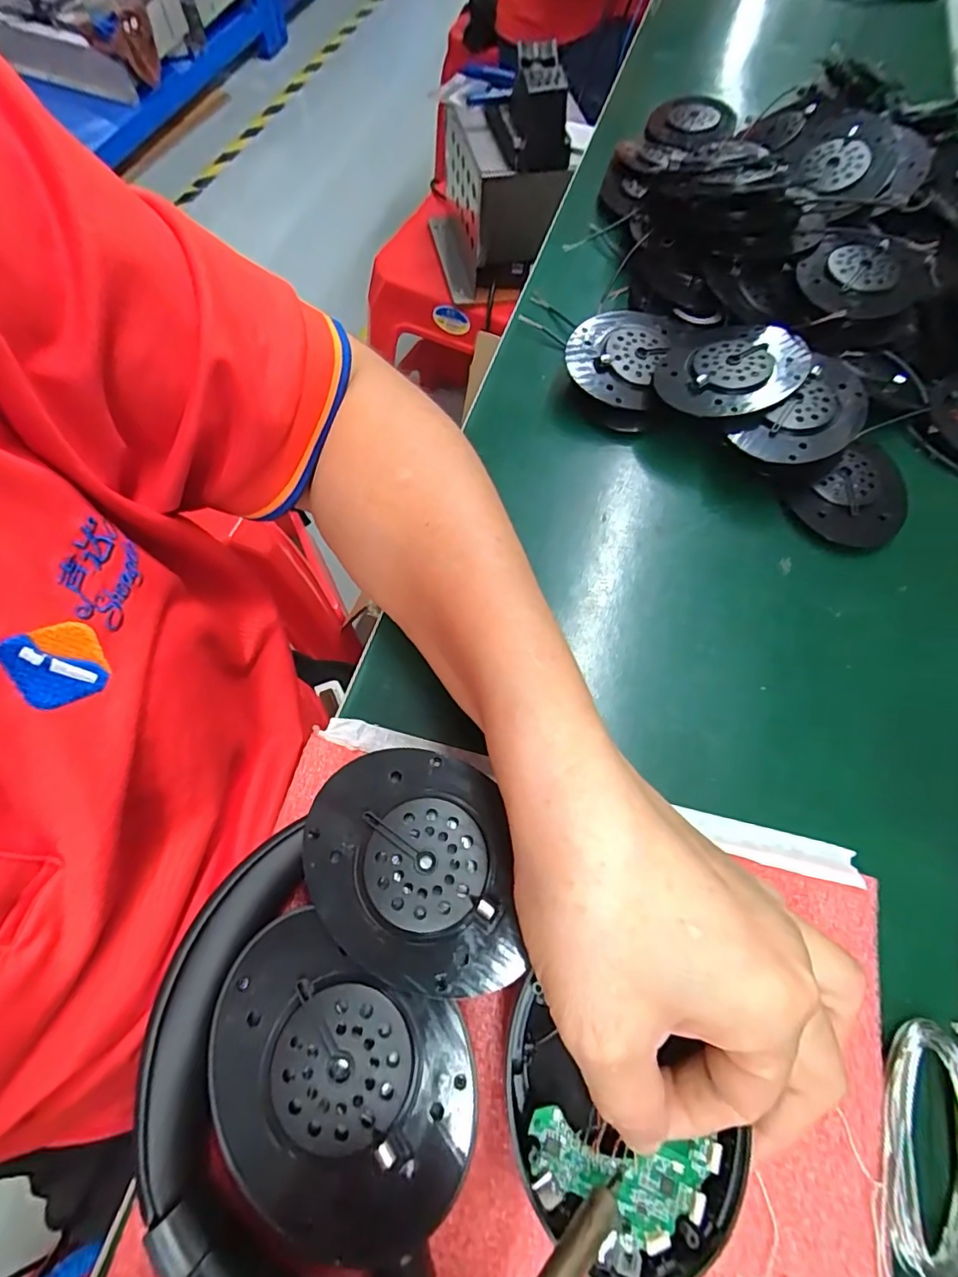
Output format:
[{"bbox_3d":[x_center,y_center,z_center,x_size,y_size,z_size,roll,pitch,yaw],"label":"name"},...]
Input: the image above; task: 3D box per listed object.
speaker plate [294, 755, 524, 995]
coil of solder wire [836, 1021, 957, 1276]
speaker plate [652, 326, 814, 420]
[{"bbox_3d":[-0.024,0.078,0.180,0.066,0.007,0.074,-5,67,-5],"label":"speaker plate"},{"bbox_3d":[0.143,0.180,0.169,0.042,0.009,0.098,11,66,5],"label":"coil of solder wire"},{"bbox_3d":[0.140,-0.151,0.295,0.068,0.013,0.078,37,70,15],"label":"speaker plate"}]

